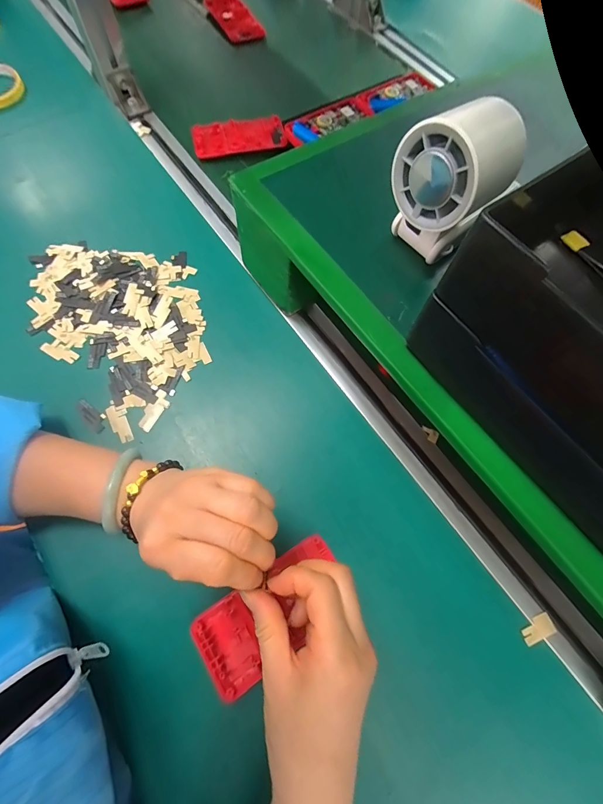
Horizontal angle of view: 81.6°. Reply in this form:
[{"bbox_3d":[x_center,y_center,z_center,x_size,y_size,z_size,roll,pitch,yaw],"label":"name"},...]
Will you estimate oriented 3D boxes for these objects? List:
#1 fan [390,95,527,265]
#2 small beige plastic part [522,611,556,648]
[{"bbox_3d":[0.100,-0.145,0.236,0.054,0.094,0.064,-42,77,-17],"label":"fan"},{"bbox_3d":[0.193,0.186,0.285,0.028,0.004,0.015,-22,72,-11],"label":"small beige plastic part"}]

